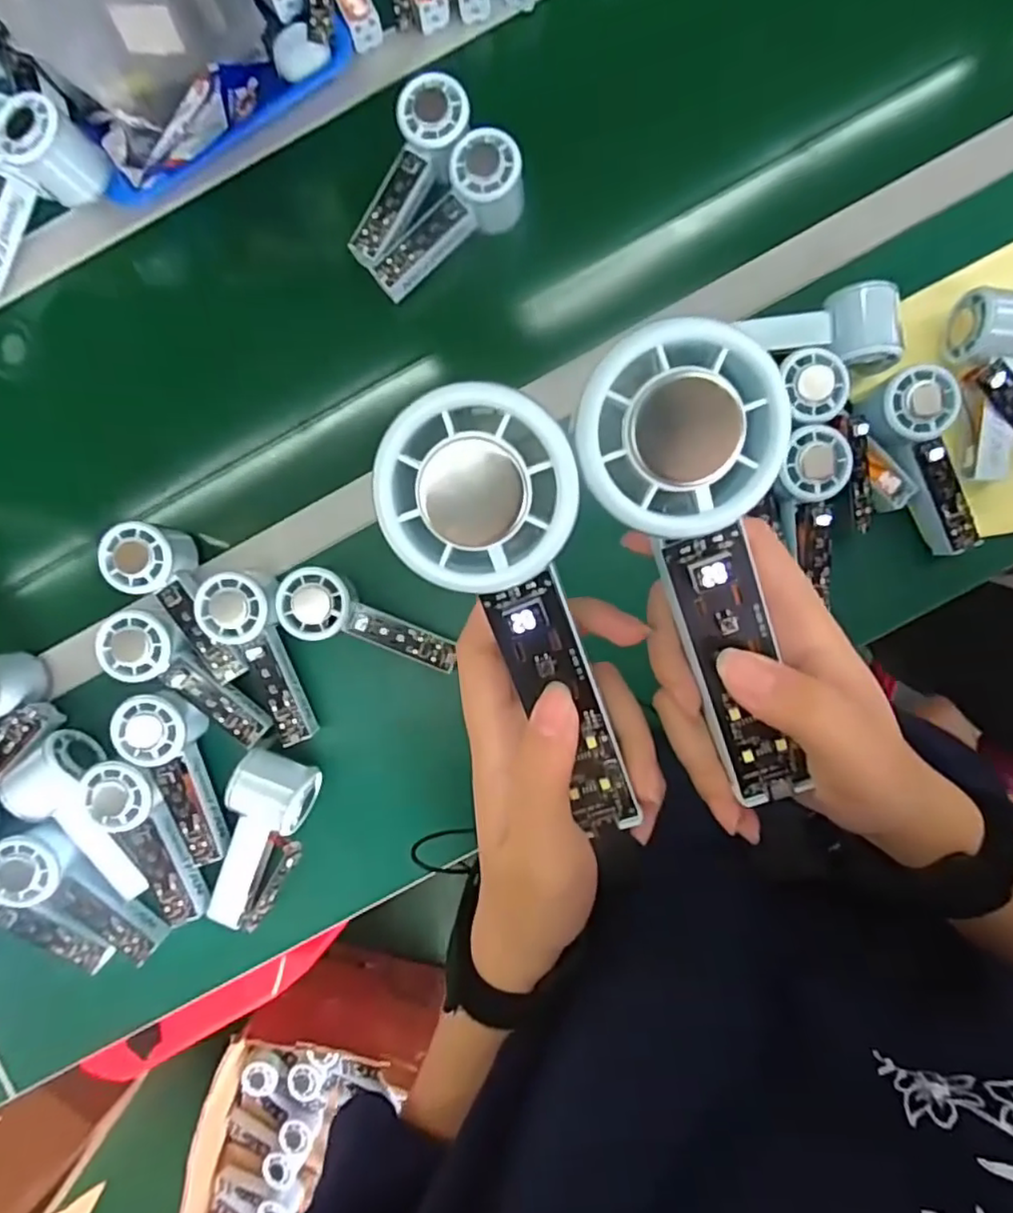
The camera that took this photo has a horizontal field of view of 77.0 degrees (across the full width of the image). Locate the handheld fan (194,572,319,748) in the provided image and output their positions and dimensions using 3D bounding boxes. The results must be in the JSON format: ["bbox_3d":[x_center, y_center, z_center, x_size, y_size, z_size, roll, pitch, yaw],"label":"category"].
[{"bbox_3d":[-0.204,0.043,0.533,0.068,0.041,0.152,-19,105,1],"label":"handheld fan"}]

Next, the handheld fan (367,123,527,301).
[{"bbox_3d":[-0.046,-0.332,0.541,0.132,0.059,0.058,-41,88,1],"label":"handheld fan"}]

